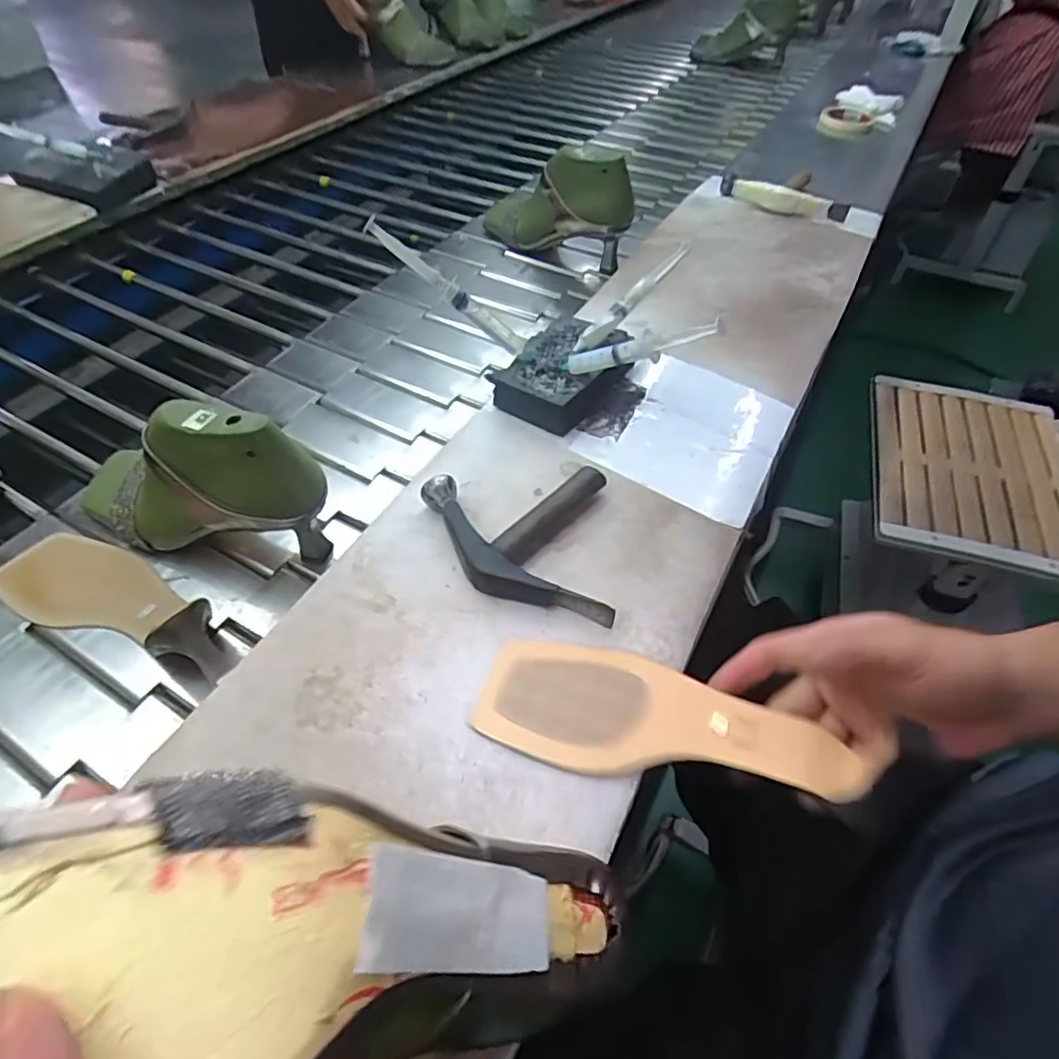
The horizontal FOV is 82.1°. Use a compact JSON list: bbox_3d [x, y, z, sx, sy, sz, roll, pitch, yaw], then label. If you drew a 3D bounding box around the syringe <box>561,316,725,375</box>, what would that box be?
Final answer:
[{"bbox_3d":[0.084,-0.144,0.489,0.141,0.022,0.017,-3,40,40],"label":"syringe"}]

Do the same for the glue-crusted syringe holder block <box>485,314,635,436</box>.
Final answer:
[{"bbox_3d":[0.033,-0.145,0.561,0.088,0.039,0.128,24,53,19],"label":"glue-crusted syringe holder block"}]

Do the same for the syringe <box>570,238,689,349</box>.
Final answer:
[{"bbox_3d":[0.095,-0.213,0.557,0.141,0.023,0.015,-44,60,-7],"label":"syringe"}]

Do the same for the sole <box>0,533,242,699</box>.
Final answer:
[{"bbox_3d":[-0.314,0.051,0.454,0.238,0.053,0.080,24,53,19],"label":"sole"}]

